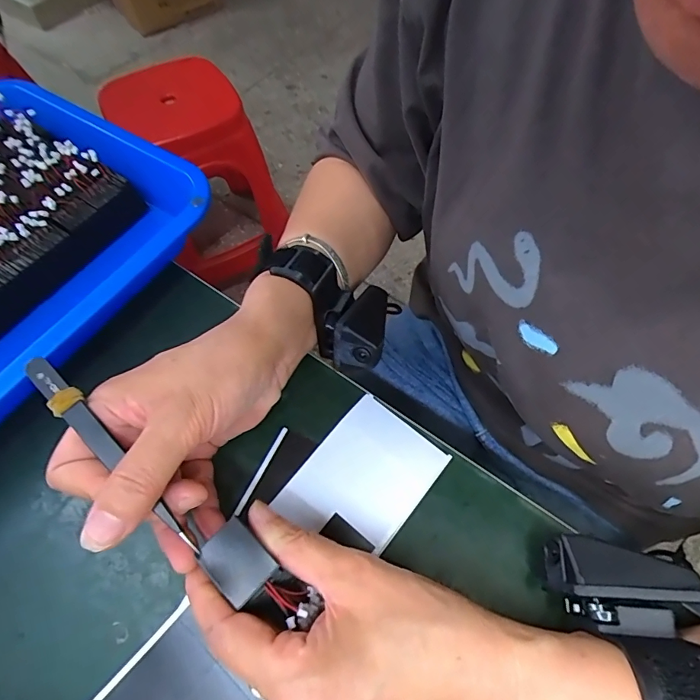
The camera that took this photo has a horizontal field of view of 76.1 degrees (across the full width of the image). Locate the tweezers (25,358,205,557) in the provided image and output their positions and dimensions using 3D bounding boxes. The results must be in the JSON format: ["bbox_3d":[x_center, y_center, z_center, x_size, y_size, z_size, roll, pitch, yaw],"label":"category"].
[{"bbox_3d":[-0.110,0.048,0.207,0.117,0.007,0.013,45,69,5],"label":"tweezers"}]

